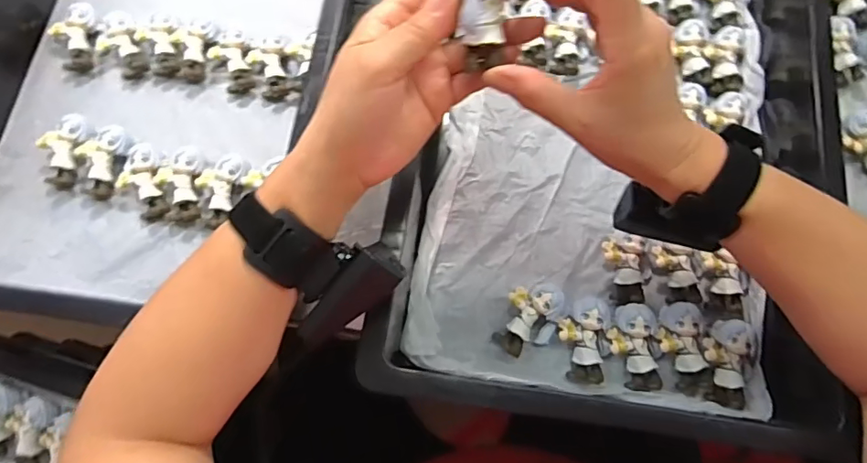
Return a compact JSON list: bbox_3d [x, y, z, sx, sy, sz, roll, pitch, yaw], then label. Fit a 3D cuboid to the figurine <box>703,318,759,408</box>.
[{"bbox_3d":[0.215,0.095,0.381,0.035,0.021,0.060,23,75,7],"label":"figurine"}]

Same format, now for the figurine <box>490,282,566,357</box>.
[{"bbox_3d":[0.074,0.065,0.397,0.040,0.027,0.061,21,75,7],"label":"figurine"}]

